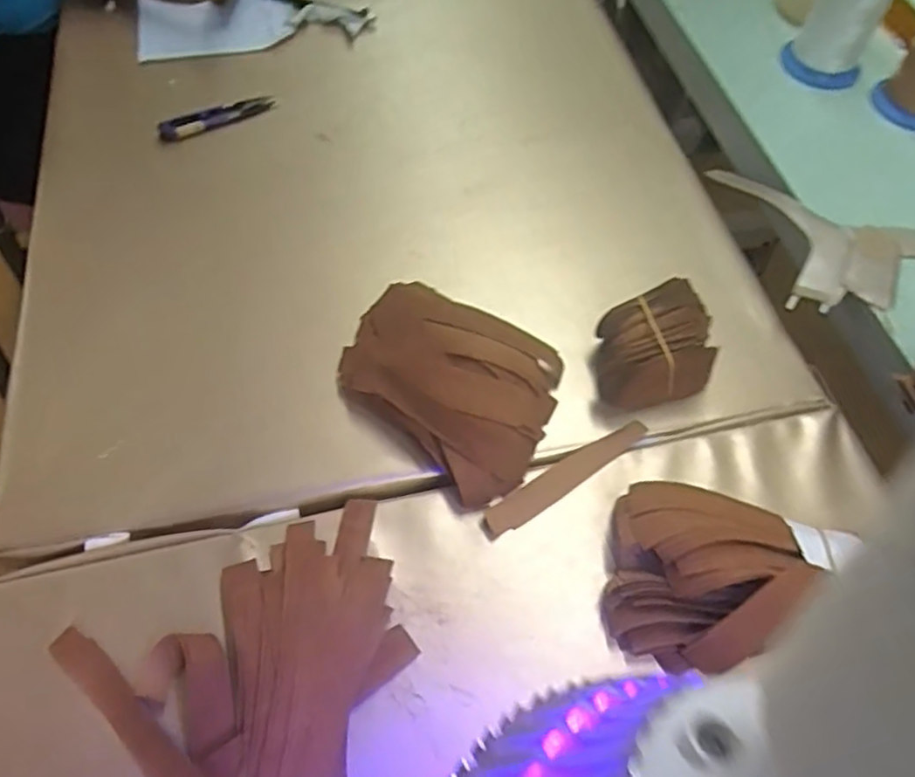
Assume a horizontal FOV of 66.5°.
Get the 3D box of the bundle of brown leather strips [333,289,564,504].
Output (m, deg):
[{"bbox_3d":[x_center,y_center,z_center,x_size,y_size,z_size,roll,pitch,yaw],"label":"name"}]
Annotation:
[{"bbox_3d":[-0.009,-0.003,0.443,0.136,0.033,0.117,24,60,11],"label":"bundle of brown leather strips"}]

